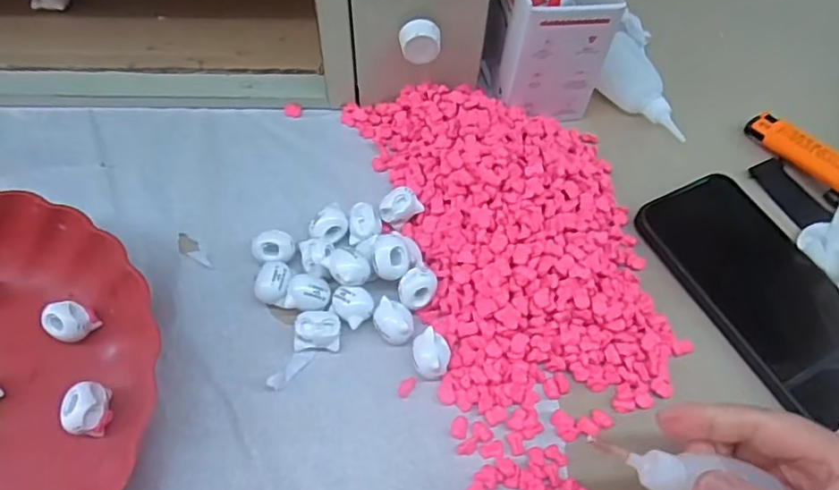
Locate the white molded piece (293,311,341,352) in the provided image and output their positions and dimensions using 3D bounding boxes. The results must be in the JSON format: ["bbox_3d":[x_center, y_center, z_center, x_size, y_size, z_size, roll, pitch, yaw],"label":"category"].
[{"bbox_3d":[-0.057,0.048,0.339,0.025,0.015,0.019,-2,58,-3],"label":"white molded piece"}]

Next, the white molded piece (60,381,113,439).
[{"bbox_3d":[-0.171,0.085,0.311,0.019,0.020,0.024,-9,59,-8],"label":"white molded piece"}]

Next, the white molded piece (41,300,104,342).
[{"bbox_3d":[-0.194,0.044,0.336,0.021,0.021,0.021,30,62,16],"label":"white molded piece"}]

